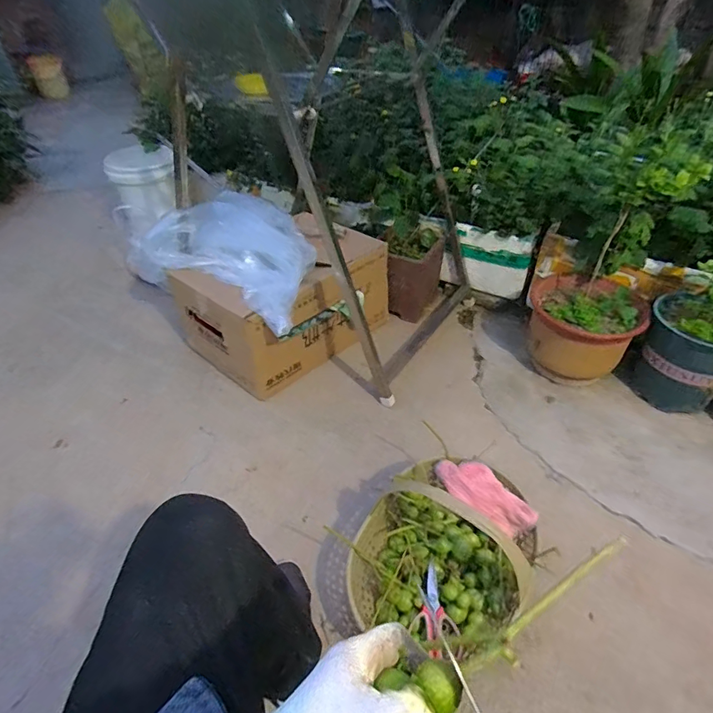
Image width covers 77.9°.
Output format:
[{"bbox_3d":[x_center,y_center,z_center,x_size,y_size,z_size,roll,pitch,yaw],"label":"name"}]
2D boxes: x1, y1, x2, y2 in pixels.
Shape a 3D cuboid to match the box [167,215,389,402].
[{"bbox_3d":[-0.213,-0.170,1.380,0.407,0.292,0.538,27,49,28],"label":"box"}]

